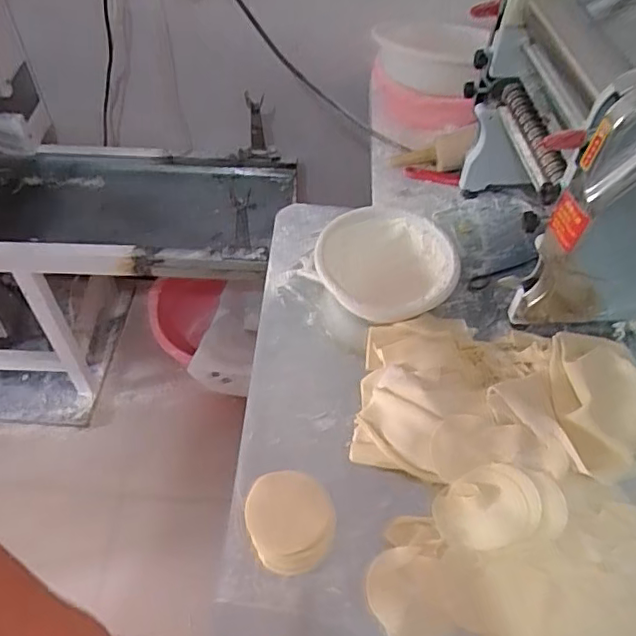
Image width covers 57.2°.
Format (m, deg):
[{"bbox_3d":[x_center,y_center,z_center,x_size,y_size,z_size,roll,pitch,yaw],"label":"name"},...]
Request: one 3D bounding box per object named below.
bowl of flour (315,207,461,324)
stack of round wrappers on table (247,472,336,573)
[{"bbox_3d":[0.096,-0.081,0.822,0.187,0.053,0.182,-2,54,3],"label":"bowl of flour"},{"bbox_3d":[-0.030,0.213,0.614,0.089,0.046,0.100,-20,56,-14],"label":"stack of round wrappers on table"}]

